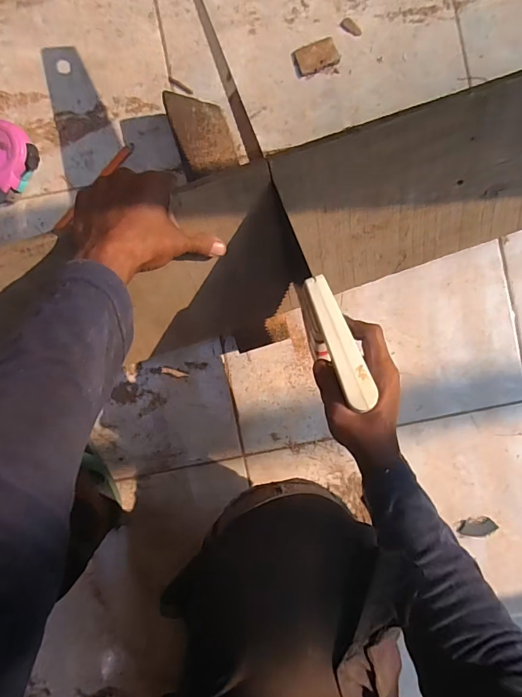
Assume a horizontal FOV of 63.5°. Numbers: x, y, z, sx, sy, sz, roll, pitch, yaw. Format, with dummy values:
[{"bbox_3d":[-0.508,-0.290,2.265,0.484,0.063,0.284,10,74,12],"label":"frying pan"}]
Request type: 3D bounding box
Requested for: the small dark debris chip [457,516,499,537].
[{"bbox_3d":[0.295,0.242,0.572,0.052,0.004,0.025,-2,90,0],"label":"small dark debris chip"}]

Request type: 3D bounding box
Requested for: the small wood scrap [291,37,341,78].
[{"bbox_3d":[0.075,-0.395,0.572,0.061,0.005,0.039,-21,90,-1],"label":"small wood scrap"}]

